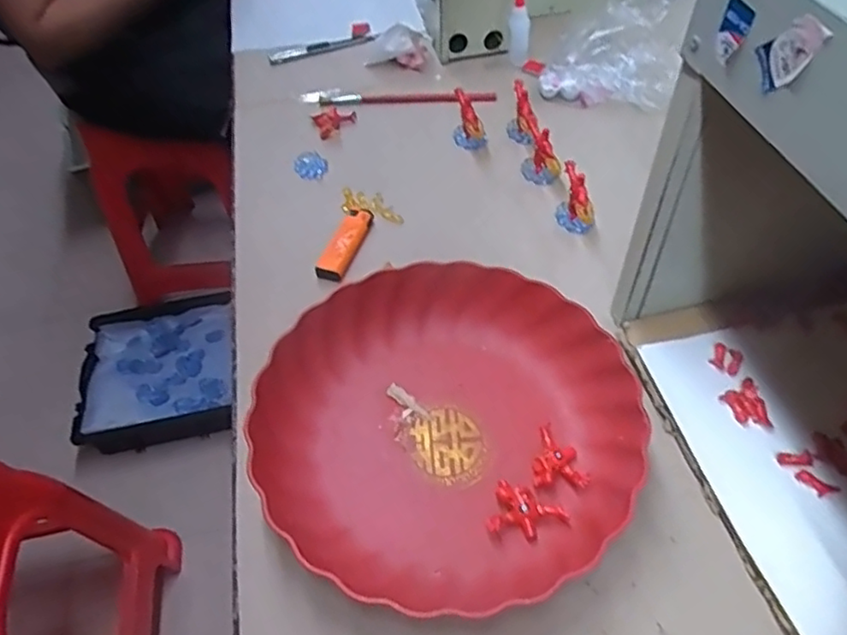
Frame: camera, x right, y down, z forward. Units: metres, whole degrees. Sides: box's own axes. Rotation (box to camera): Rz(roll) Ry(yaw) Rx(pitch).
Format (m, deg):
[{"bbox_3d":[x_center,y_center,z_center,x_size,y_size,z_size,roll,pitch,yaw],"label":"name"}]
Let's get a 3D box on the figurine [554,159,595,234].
[{"bbox_3d":[0.138,-0.107,0.557,0.035,0.049,0.036,18,54,17],"label":"figurine"}]

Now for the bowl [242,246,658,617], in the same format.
[{"bbox_3d":[0.016,0.063,0.425,0.237,0.043,0.232,-2,51,2],"label":"bowl"}]

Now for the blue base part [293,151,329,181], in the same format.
[{"bbox_3d":[-0.115,-0.156,0.645,0.028,0.014,0.037,-33,56,-22],"label":"blue base part"}]

